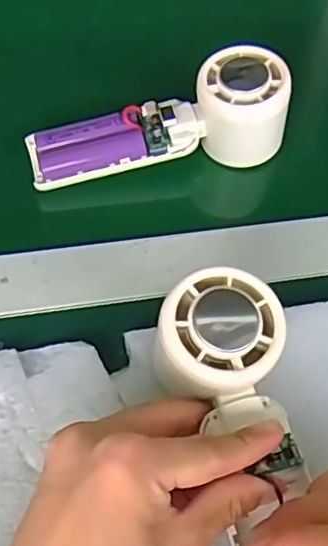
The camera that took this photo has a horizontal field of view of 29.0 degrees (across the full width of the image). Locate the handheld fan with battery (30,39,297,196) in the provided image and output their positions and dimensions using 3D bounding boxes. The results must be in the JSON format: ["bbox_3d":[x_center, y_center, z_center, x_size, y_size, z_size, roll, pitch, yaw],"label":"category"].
[{"bbox_3d":[-0.004,-0.093,0.393,0.160,0.055,0.046,-11,59,-9],"label":"handheld fan with battery"}]

